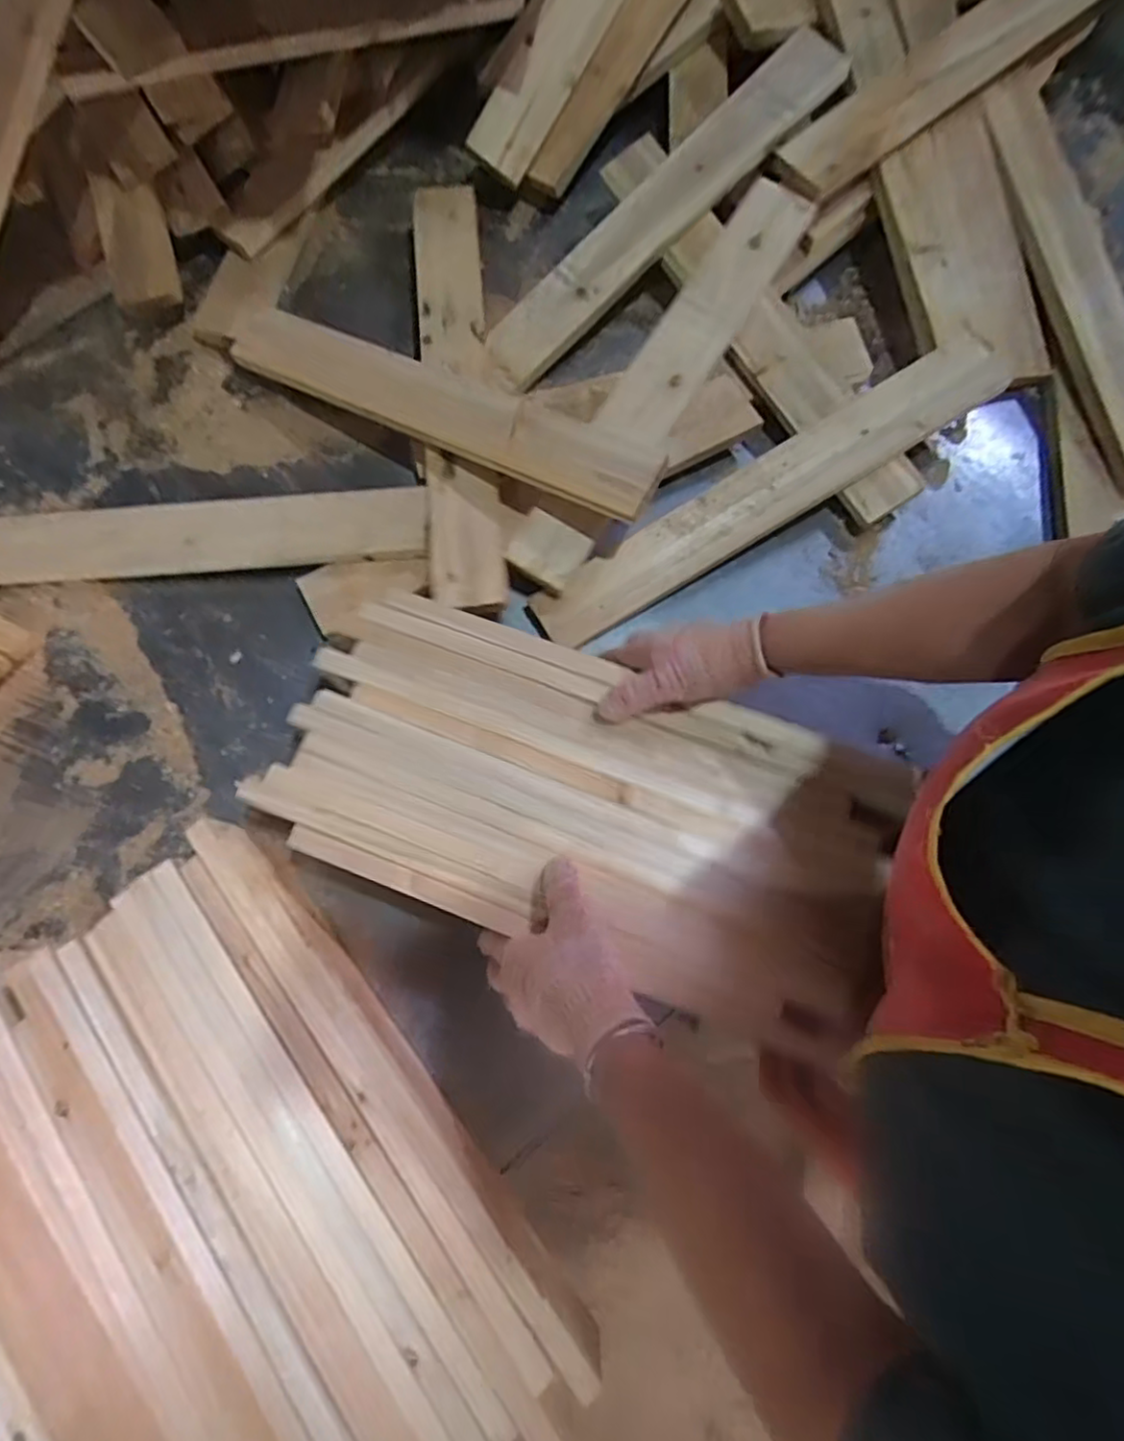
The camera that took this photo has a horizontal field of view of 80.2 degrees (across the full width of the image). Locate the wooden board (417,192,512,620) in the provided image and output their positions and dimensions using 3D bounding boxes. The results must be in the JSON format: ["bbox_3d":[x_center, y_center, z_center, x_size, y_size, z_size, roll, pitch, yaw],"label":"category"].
[{"bbox_3d":[-0.110,-0.368,0.707,0.074,0.023,0.544,-3,75,-10],"label":"wooden board"}]

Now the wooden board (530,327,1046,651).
[{"bbox_3d":[0.221,-0.236,0.671,0.542,0.024,0.073,-32,89,-2],"label":"wooden board"}]

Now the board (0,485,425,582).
[{"bbox_3d":[-0.386,-0.191,0.687,0.490,0.016,0.073,-2,86,5],"label":"board"}]

